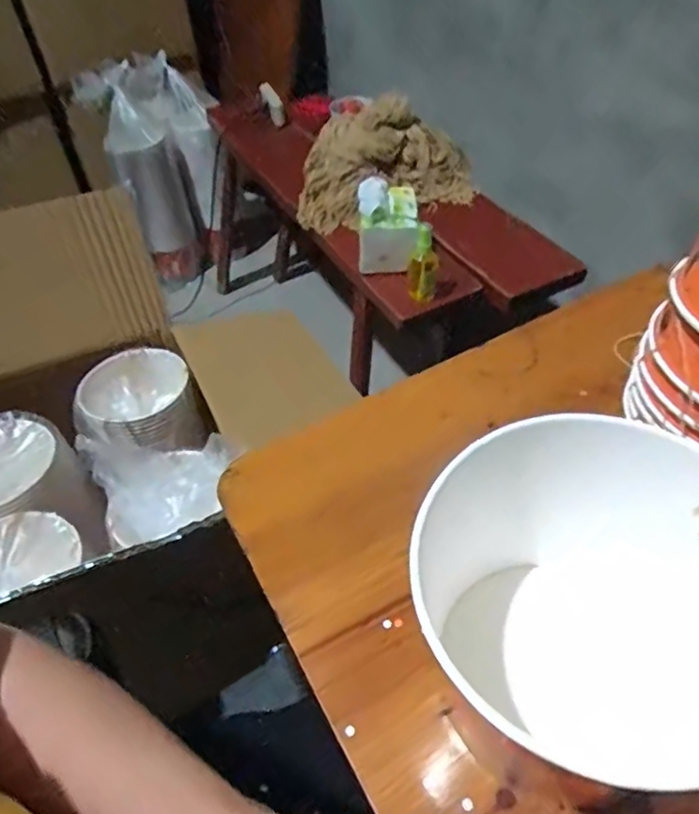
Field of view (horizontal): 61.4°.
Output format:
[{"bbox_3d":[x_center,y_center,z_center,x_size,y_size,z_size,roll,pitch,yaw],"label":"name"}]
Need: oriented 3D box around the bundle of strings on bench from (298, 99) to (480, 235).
[{"bbox_3d":[0.068,-0.457,1.106,0.344,0.166,0.141,-6,47,-3],"label":"bundle of strings on bench"}]

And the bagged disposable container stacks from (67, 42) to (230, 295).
[{"bbox_3d":[-0.533,-0.686,1.735,0.321,0.562,0.328,-15,48,-10],"label":"bagged disposable container stacks"}]

